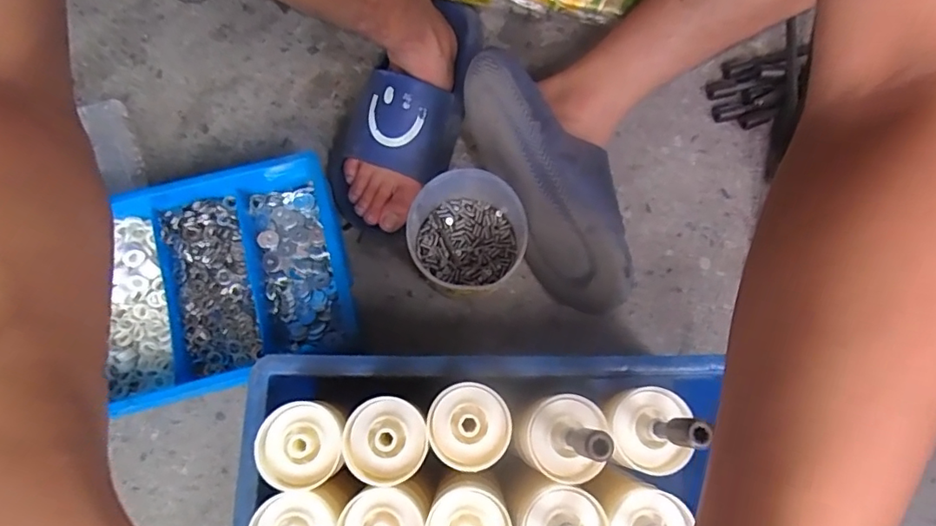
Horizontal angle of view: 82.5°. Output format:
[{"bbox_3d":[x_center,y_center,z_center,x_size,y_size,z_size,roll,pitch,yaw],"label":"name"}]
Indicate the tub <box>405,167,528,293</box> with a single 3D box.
[{"bbox_3d":[0.001,-0.031,0.545,0.112,0.082,0.107,0,77,-1],"label":"tub"}]

